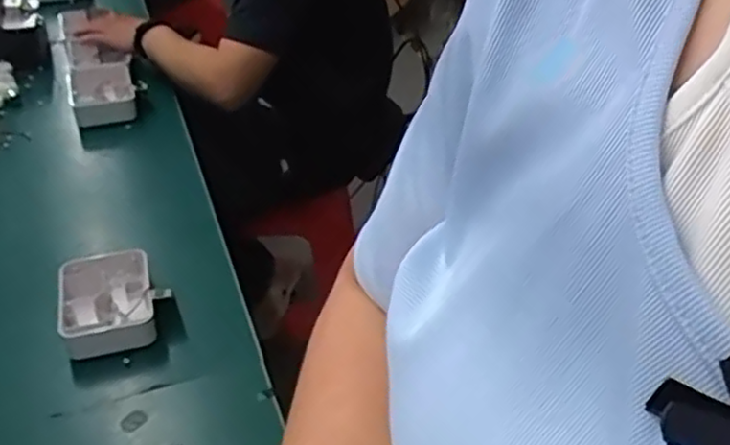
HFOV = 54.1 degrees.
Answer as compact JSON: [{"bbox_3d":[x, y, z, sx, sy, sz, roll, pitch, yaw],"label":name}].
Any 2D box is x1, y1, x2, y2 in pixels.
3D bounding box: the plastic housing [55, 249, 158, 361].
[{"bbox_3d":[-0.298,0.096,0.828,0.100,0.062,0.131,-9,38,-13],"label":"plastic housing"}]

